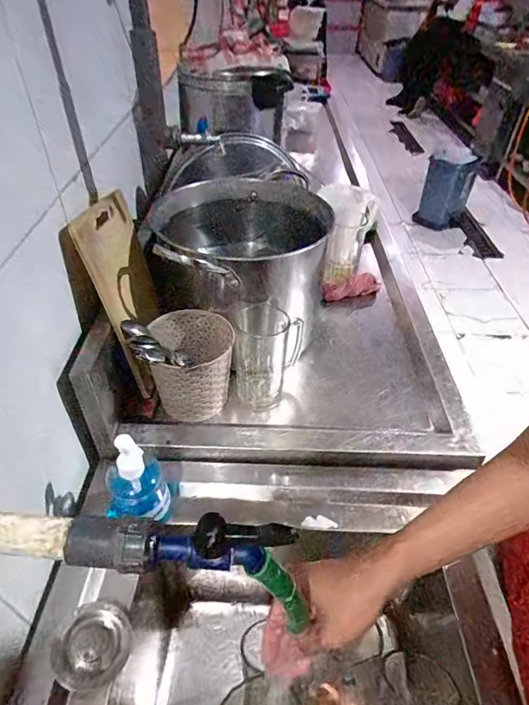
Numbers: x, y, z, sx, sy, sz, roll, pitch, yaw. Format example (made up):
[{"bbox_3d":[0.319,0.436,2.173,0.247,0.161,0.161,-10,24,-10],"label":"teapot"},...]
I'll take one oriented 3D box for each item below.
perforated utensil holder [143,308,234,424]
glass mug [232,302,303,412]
[{"bbox_3d":[-0.118,0.025,0.730,0.120,0.145,0.133,-6,43,-9],"label":"perforated utensil holder"},{"bbox_3d":[0.004,0.005,0.737,0.110,0.159,0.103,4,43,2],"label":"glass mug"}]

